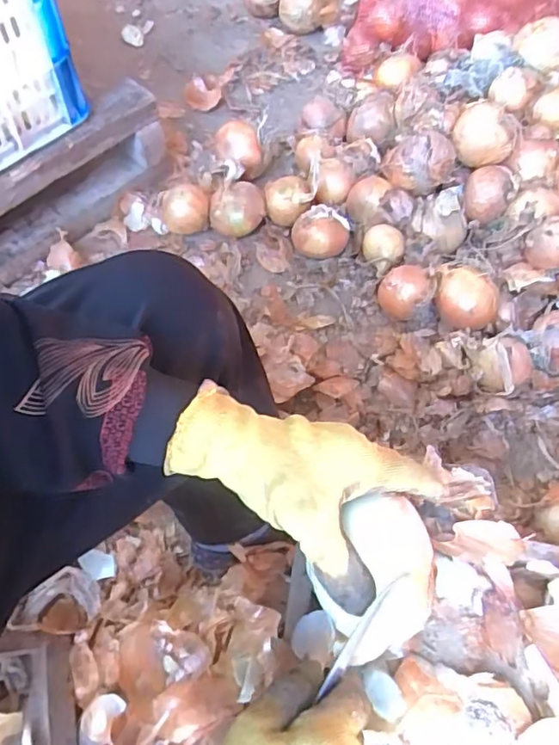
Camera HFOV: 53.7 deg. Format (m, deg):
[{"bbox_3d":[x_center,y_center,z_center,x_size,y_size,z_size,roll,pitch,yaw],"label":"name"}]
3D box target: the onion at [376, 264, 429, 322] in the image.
[{"bbox_3d":[0.183,-0.118,0.812,0.067,0.064,0.062,1,60,-1],"label":"onion"}]

